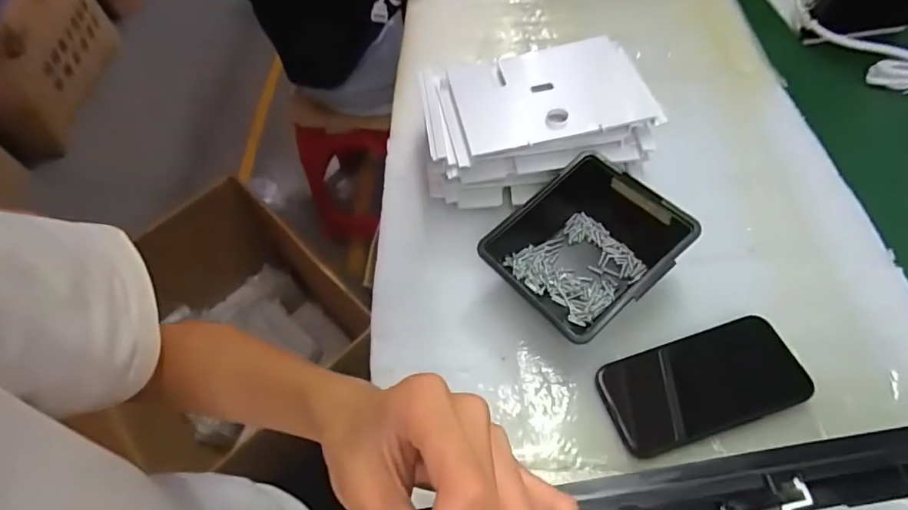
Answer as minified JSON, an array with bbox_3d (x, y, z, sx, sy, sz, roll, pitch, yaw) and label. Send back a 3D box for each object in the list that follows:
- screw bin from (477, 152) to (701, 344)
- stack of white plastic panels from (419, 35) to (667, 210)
[{"bbox_3d":[0.106,-0.004,0.433,0.139,0.064,0.132,-35,62,-18],"label":"screw bin"},{"bbox_3d":[0.076,-0.123,0.498,0.210,0.085,0.138,-7,57,-1],"label":"stack of white plastic panels"}]

